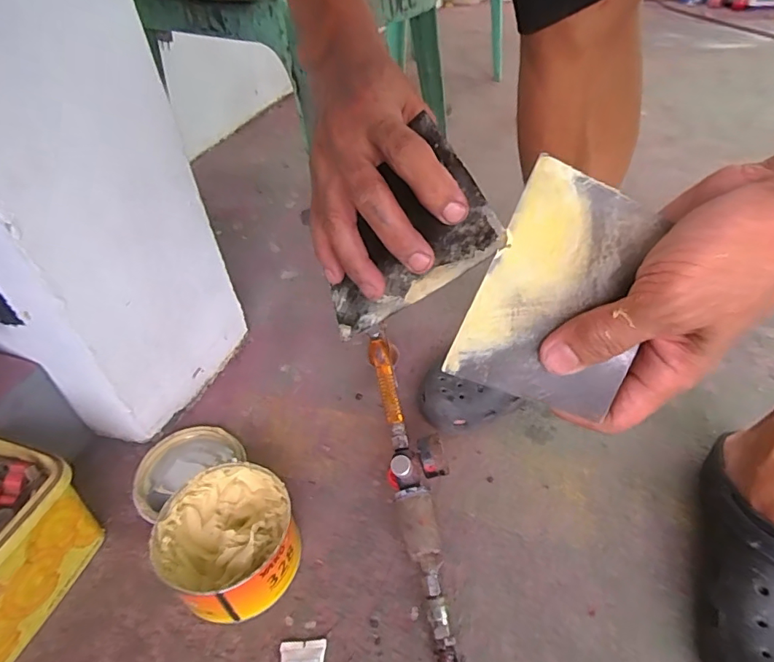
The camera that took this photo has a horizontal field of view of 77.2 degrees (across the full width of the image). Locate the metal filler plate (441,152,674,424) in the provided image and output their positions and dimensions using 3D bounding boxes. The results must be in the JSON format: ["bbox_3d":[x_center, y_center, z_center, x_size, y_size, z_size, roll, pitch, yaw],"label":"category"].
[{"bbox_3d":[0.091,-0.016,0.251,0.083,0.117,0.004,26,15,11],"label":"metal filler plate"}]

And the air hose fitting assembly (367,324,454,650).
[{"bbox_3d":[0.028,0.129,0.477,0.054,0.030,0.301,-10,60,-6],"label":"air hose fitting assembly"}]

